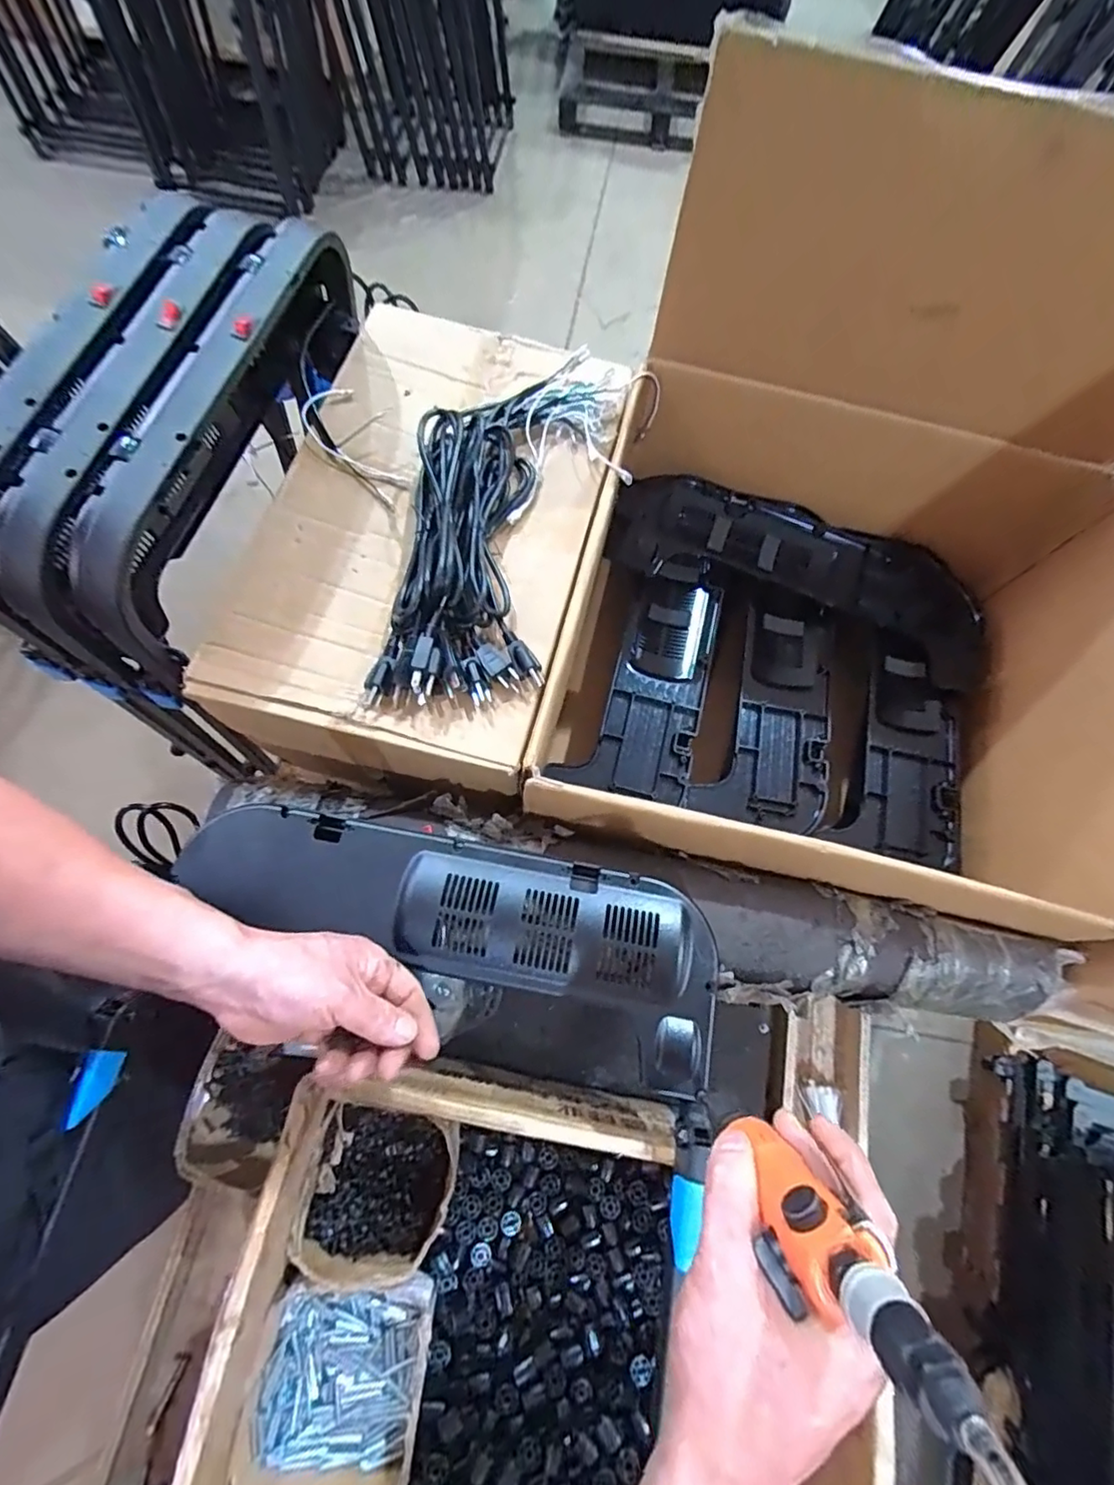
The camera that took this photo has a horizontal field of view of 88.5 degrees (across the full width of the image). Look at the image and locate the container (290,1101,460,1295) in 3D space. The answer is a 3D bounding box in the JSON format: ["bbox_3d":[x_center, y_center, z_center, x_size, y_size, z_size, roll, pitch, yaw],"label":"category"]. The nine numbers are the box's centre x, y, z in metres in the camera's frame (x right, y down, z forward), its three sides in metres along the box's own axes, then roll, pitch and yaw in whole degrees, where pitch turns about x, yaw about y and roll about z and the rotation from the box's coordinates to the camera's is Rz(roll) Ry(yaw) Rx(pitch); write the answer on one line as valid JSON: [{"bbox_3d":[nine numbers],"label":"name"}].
[{"bbox_3d":[-0.174,0.453,0.583,0.131,0.073,0.134,15,71,2],"label":"container"}]

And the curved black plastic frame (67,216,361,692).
[{"bbox_3d":[-0.332,-0.310,0.586,0.079,0.213,0.477,22,67,-17],"label":"curved black plastic frame"}]

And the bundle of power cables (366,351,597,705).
[{"bbox_3d":[-0.069,-0.255,0.616,0.186,0.051,0.460,10,71,1],"label":"bundle of power cables"}]

